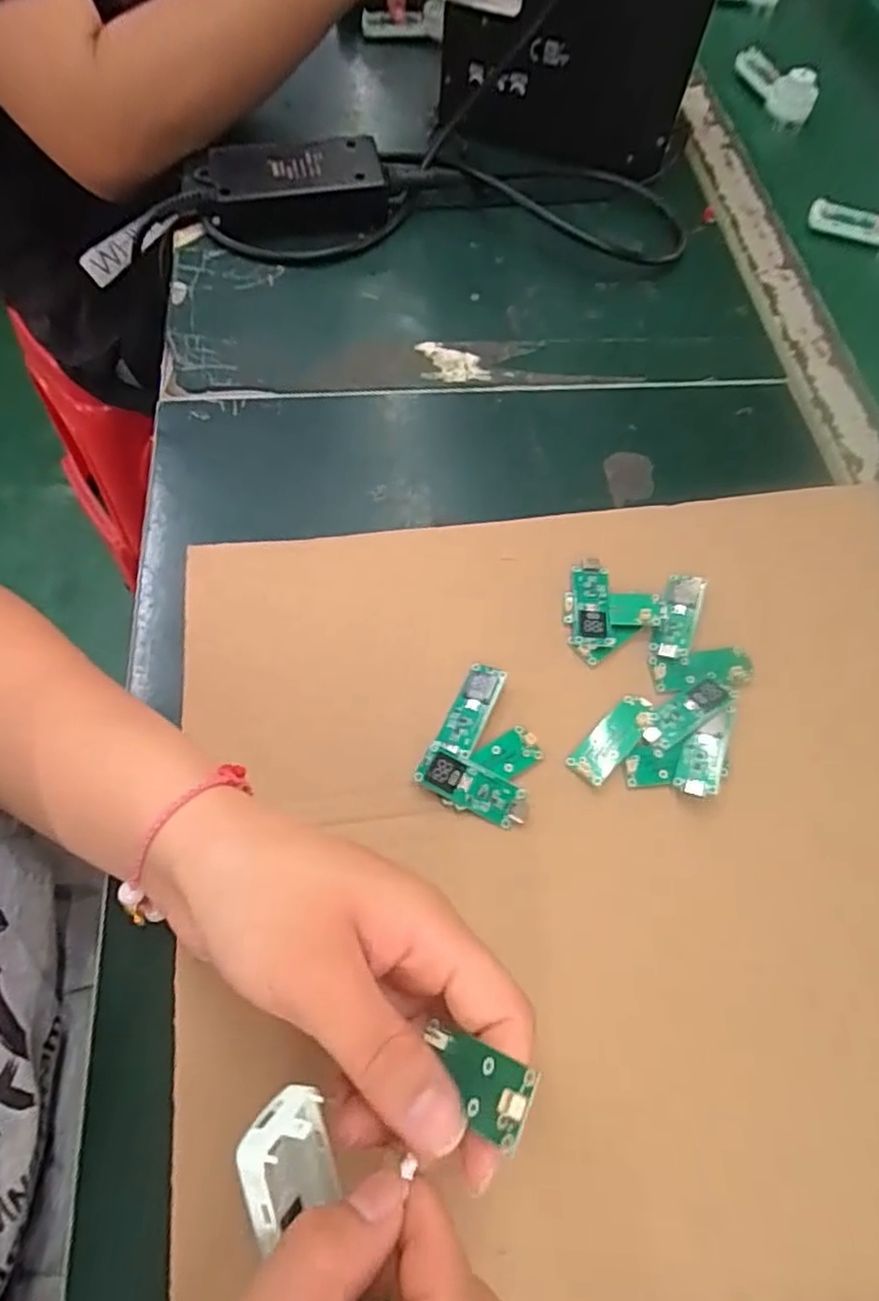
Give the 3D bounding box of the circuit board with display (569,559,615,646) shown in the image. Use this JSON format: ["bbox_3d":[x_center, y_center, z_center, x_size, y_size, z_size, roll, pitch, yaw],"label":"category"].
[{"bbox_3d":[0.078,-0.024,0.346,0.020,0.006,0.049,8,63,0],"label":"circuit board with display"}]

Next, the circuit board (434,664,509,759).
[{"bbox_3d":[0.015,0.028,0.314,0.017,0.006,0.047,22,64,8],"label":"circuit board"}]

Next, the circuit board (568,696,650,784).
[{"bbox_3d":[0.082,0.041,0.316,0.018,0.004,0.050,41,68,16],"label":"circuit board"}]

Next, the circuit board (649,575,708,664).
[{"bbox_3d":[0.124,-0.018,0.345,0.020,0.008,0.051,21,64,7],"label":"circuit board"}]

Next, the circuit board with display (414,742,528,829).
[{"bbox_3d":[0.015,0.061,0.299,0.051,0.005,0.020,28,82,-1],"label":"circuit board with display"}]

